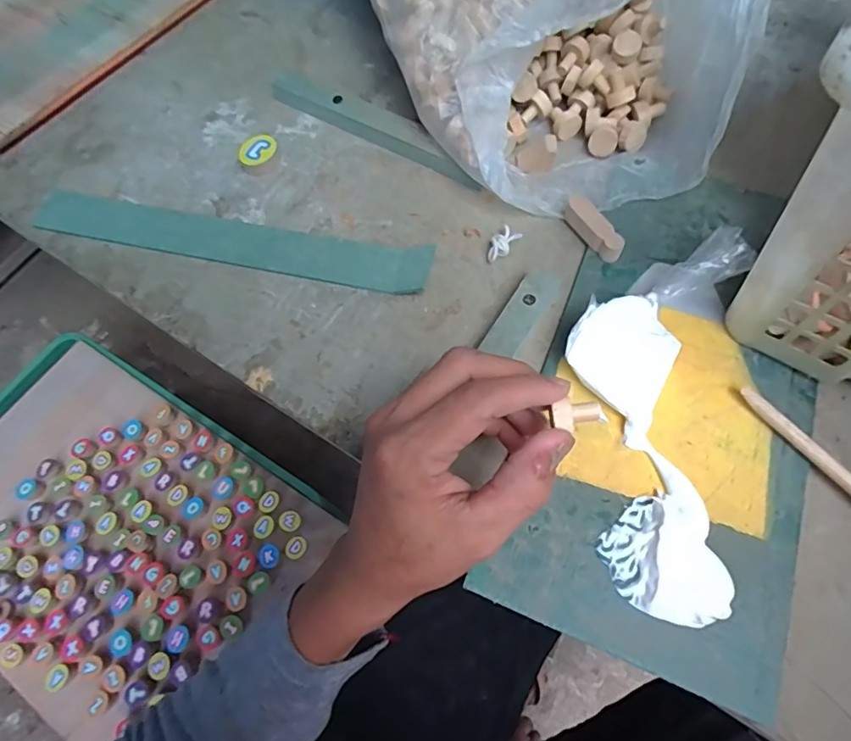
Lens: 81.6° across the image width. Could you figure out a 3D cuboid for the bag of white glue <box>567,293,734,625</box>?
[{"bbox_3d":[0.113,0.037,0.258,0.059,0.026,0.166,-2,66,2],"label":"bag of white glue"}]

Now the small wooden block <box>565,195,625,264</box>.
[{"bbox_3d":[0.109,-0.091,0.319,0.011,0.018,0.047,-31,68,-10],"label":"small wooden block"}]

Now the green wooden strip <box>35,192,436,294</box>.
[{"bbox_3d":[-0.137,-0.090,0.343,0.282,0.008,0.037,10,68,8],"label":"green wooden strip"}]

